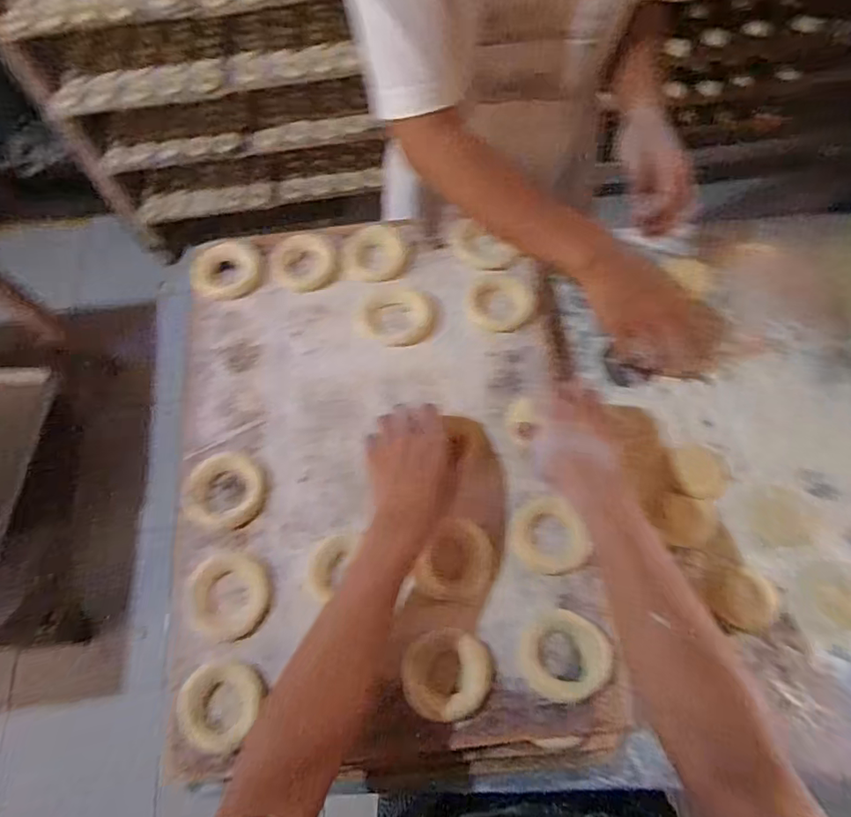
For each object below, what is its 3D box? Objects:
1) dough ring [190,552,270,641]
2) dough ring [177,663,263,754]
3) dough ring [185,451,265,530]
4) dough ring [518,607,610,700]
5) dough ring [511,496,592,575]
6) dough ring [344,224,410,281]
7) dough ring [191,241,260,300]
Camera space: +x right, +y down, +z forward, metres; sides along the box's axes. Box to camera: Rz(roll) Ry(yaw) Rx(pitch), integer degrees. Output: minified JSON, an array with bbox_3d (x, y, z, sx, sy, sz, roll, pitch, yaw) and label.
[{"bbox_3d":[-0.193,0.185,0.544,0.071,0.014,0.079,-14,67,-2],"label":"dough ring"},{"bbox_3d":[-0.188,0.268,0.498,0.066,0.014,0.070,-1,68,3],"label":"dough ring"},{"bbox_3d":[-0.214,0.086,0.594,0.079,0.017,0.078,-1,68,3],"label":"dough ring"},{"bbox_3d":[0.129,0.230,0.516,0.080,0.015,0.075,-1,68,3],"label":"dough ring"},{"bbox_3d":[0.121,0.127,0.552,0.066,0.013,0.073,-22,68,-5],"label":"dough ring"},{"bbox_3d":[-0.061,-0.201,0.699,0.075,0.015,0.083,13,69,9],"label":"dough ring"},{"bbox_3d":[-0.254,-0.174,0.691,0.089,0.014,0.078,-11,67,0],"label":"dough ring"}]

